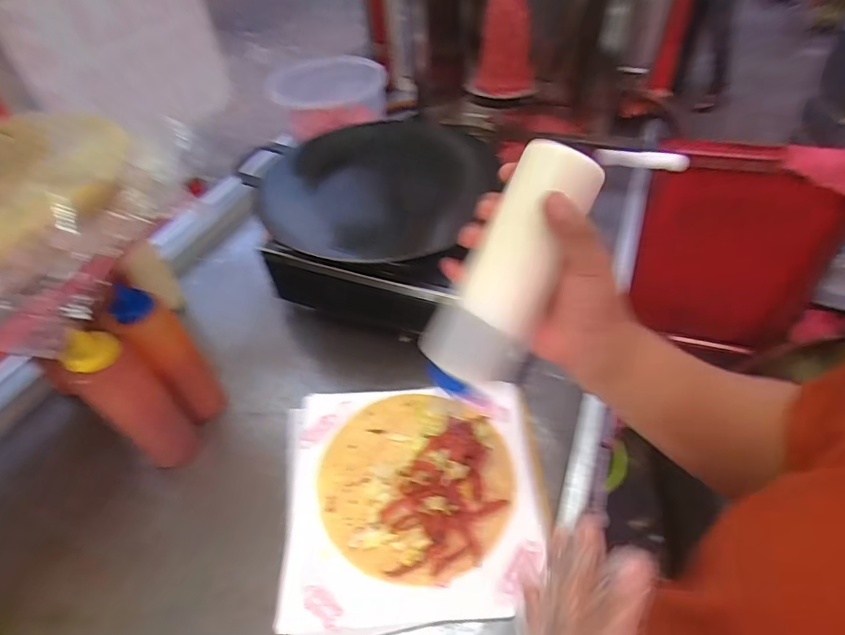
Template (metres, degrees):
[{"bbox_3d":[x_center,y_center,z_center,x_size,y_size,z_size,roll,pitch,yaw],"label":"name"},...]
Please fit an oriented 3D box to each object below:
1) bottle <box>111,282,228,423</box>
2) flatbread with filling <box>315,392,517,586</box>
[{"bbox_3d":[-0.271,0.050,0.531,0.047,0.197,0.046,-30,52,-21],"label":"bottle"},{"bbox_3d":[-0.007,0.170,0.512,0.201,0.015,0.196,-2,47,2],"label":"flatbread with filling"}]

